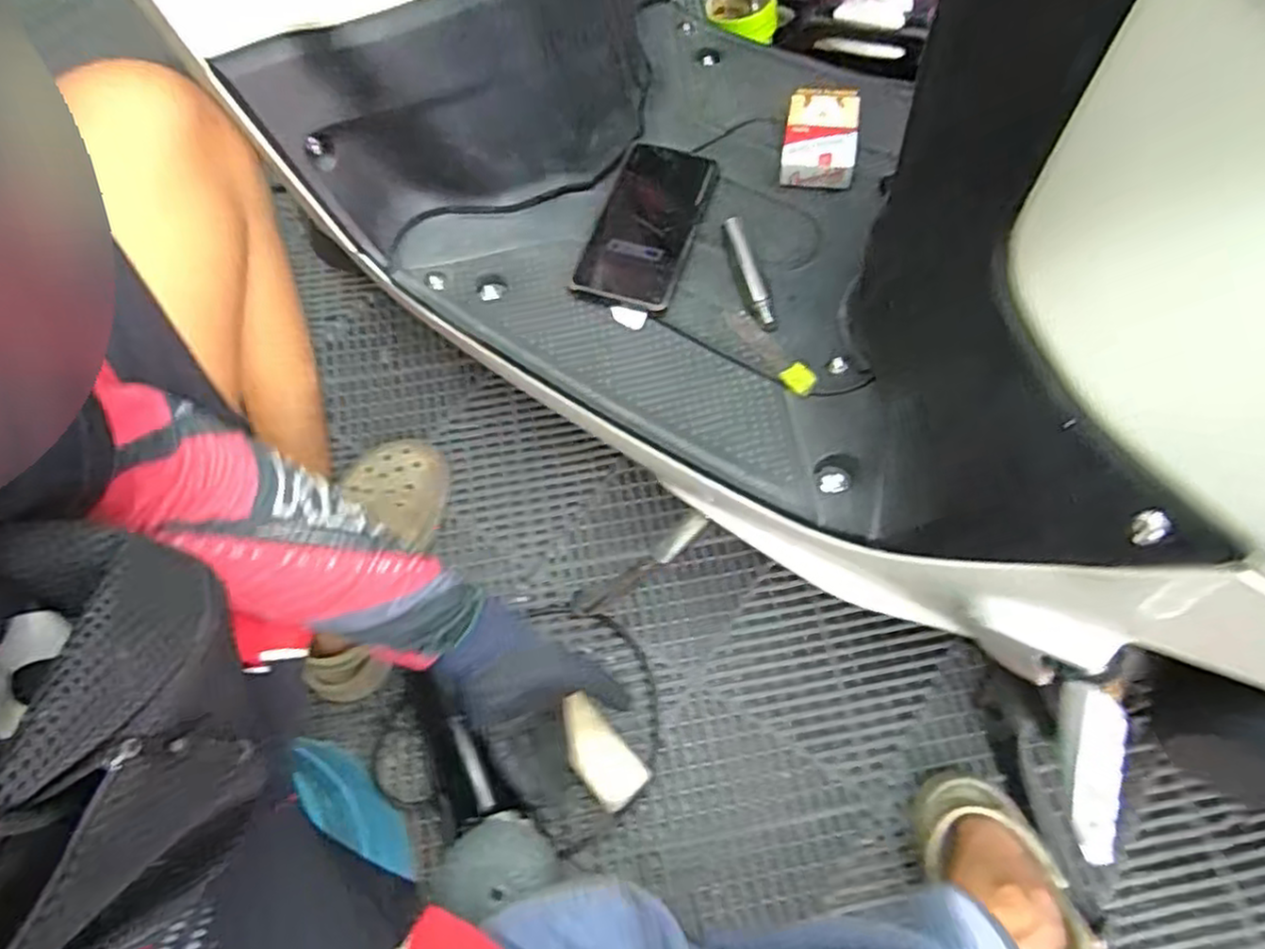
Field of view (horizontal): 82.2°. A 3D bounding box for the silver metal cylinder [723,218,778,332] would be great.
[{"bbox_3d":[0.093,-0.159,0.569,0.018,0.020,0.109,-9,63,-4],"label":"silver metal cylinder"}]

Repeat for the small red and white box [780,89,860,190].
[{"bbox_3d":[0.163,-0.293,0.633,0.060,0.033,0.092,8,63,5],"label":"small red and white box"}]

